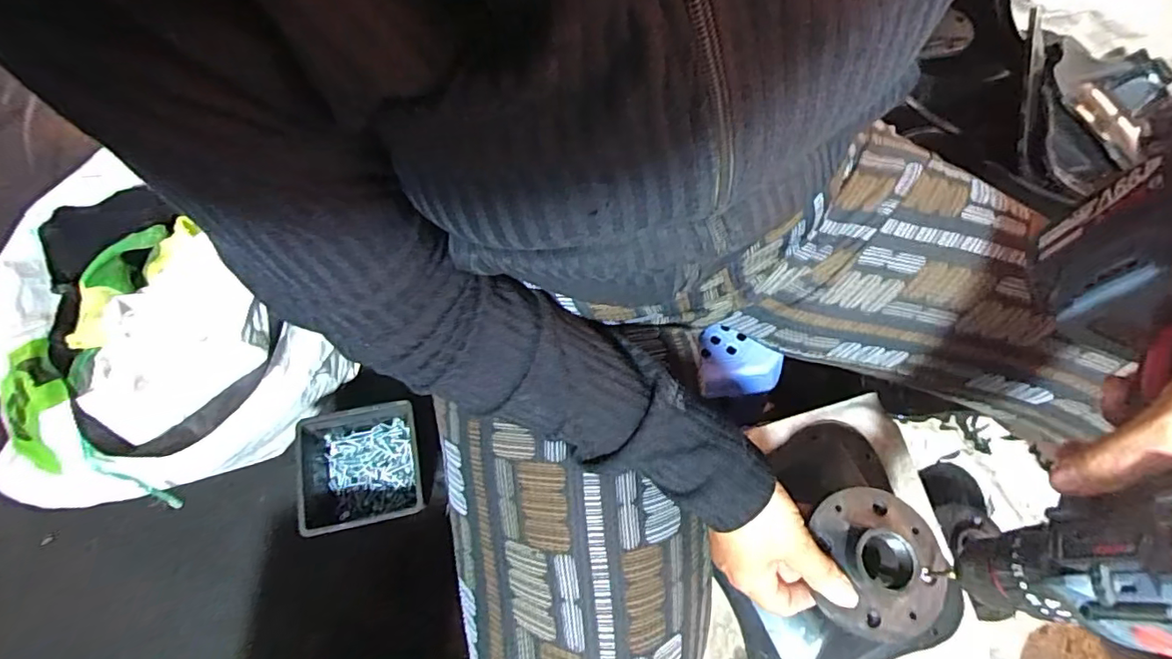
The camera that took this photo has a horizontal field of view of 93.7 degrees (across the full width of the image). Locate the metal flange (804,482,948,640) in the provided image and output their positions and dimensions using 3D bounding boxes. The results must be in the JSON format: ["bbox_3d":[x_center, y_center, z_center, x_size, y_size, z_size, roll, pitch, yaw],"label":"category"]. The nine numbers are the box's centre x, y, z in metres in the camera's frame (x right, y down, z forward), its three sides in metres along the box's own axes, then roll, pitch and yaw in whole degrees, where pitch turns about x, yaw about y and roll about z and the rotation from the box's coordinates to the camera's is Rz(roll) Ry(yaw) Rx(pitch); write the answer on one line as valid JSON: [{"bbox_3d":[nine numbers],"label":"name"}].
[{"bbox_3d":[0.204,0.160,0.381,0.087,0.030,0.095,-1,69,1],"label":"metal flange"}]

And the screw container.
[{"bbox_3d":[-0.266,0.166,0.657,0.141,0.085,0.134,-12,69,-4],"label":"screw container"}]

